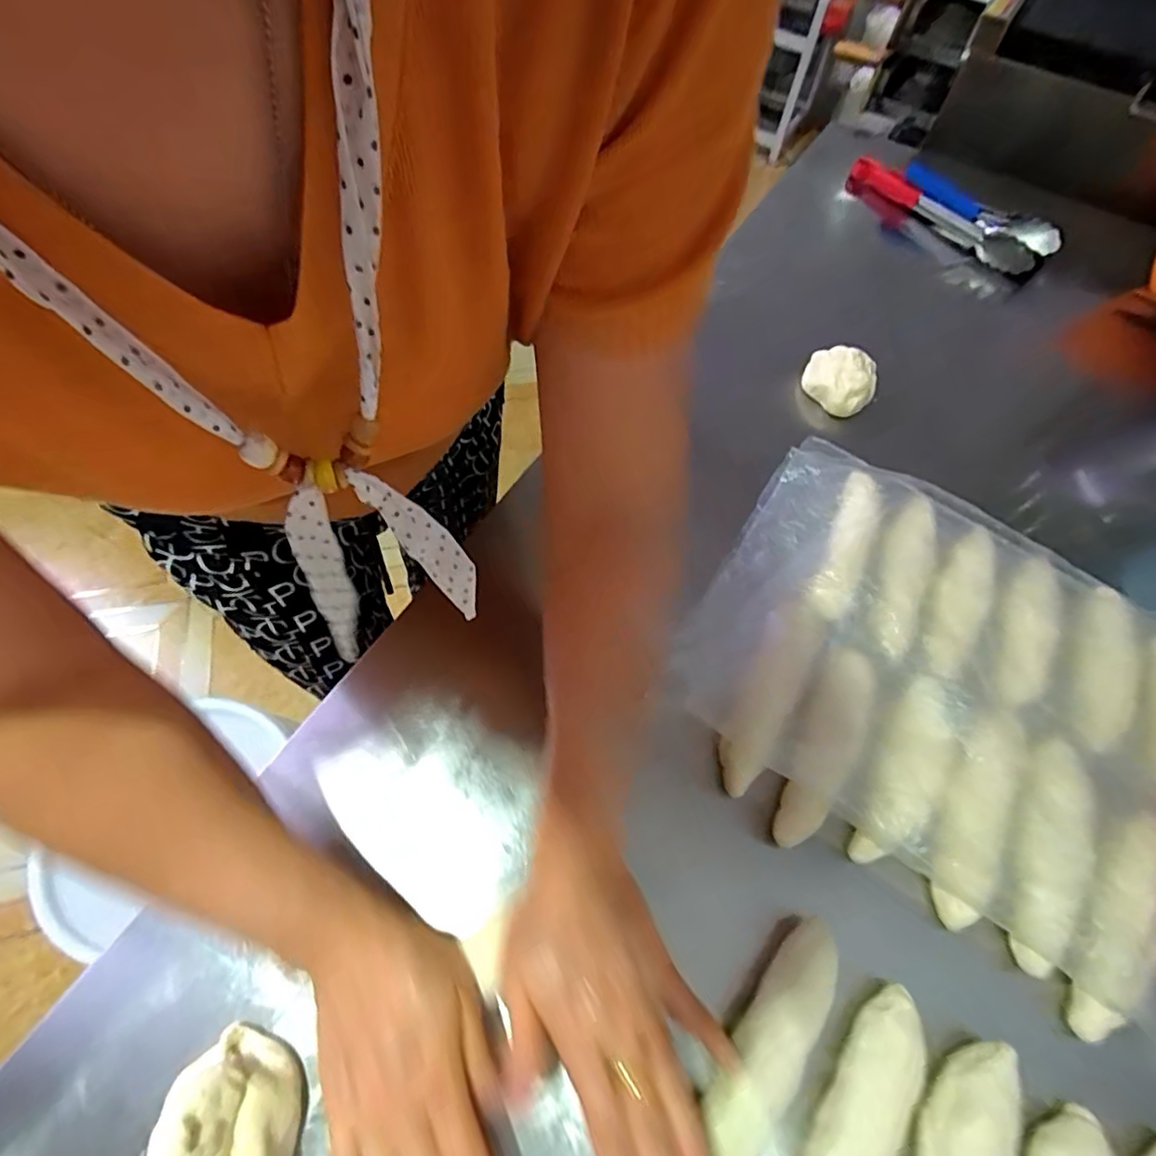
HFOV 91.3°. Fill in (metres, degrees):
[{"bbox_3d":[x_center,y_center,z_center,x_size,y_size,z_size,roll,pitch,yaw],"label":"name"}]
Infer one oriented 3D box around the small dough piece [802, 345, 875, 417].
[{"bbox_3d":[0.278,-0.212,0.600,0.075,0.039,0.062,29,66,15],"label":"small dough piece"}]

